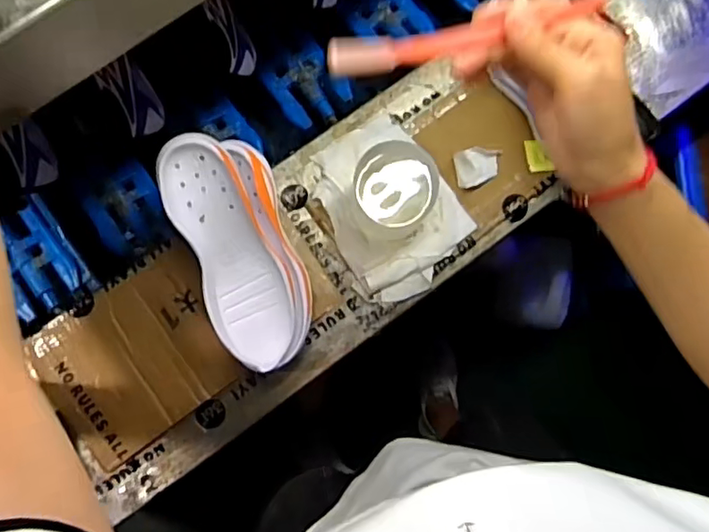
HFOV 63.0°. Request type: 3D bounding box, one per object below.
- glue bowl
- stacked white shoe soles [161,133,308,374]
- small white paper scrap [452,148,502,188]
[{"bbox_3d":[0.045,-0.085,0.654,0.083,0.093,0.085,0,85,-1],"label":"glue bowl"},{"bbox_3d":[-0.119,-0.016,0.612,0.106,0.040,0.245,-20,99,-3],"label":"stacked white shoe soles"},{"bbox_3d":[0.152,-0.119,0.692,0.057,0.027,0.042,-12,85,-2],"label":"small white paper scrap"}]

